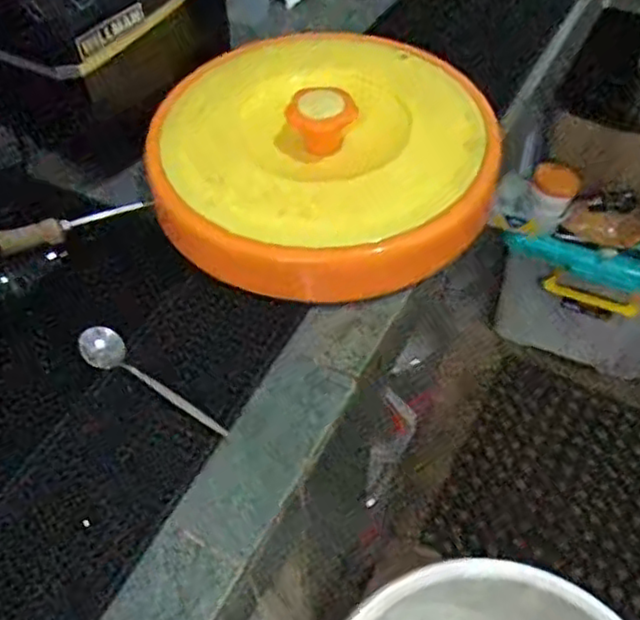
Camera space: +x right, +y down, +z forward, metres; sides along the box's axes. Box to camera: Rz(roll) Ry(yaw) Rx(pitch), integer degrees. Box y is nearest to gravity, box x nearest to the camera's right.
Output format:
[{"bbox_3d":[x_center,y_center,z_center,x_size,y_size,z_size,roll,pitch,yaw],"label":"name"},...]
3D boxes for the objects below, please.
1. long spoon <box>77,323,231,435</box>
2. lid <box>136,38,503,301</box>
[{"bbox_3d":[-0.114,0.048,0.474,0.125,0.015,0.028,27,57,21],"label":"long spoon"},{"bbox_3d":[0.003,-0.142,0.578,0.278,0.063,0.275,-1,52,1],"label":"lid"}]

